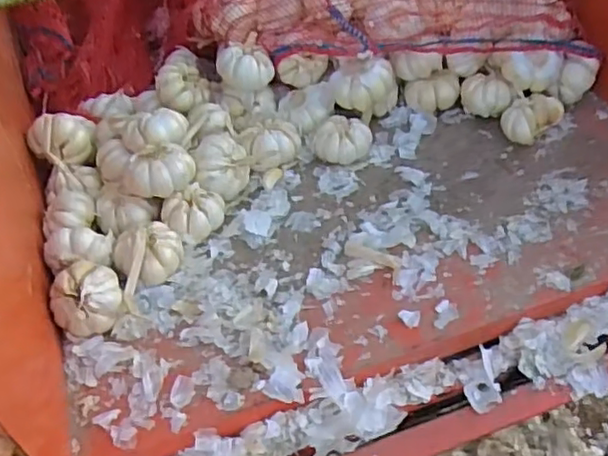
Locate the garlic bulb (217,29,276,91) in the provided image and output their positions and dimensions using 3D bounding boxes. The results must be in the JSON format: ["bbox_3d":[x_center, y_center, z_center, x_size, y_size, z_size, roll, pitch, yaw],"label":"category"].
[{"bbox_3d":[-0.062,-0.167,0.683,0.054,0.052,0.049,-27,50,-18],"label":"garlic bulb"}]

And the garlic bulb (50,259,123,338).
[{"bbox_3d":[-0.180,0.056,0.527,0.054,0.040,0.050,-20,48,-12],"label":"garlic bulb"}]

